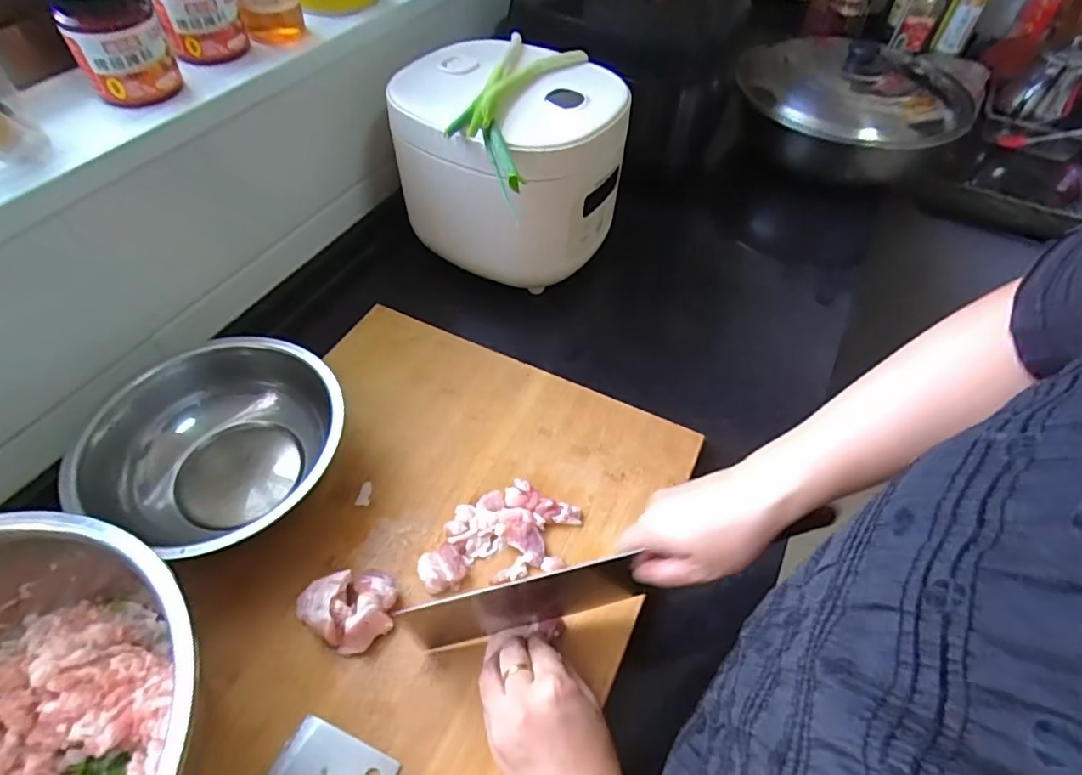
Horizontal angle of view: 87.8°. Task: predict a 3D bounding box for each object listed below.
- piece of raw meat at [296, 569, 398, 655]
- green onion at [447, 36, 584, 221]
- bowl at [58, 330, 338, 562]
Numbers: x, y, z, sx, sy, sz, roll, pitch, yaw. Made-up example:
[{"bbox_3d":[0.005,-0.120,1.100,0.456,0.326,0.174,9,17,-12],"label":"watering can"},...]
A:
[{"bbox_3d":[-0.144,0.163,0.426,0.069,0.020,0.059,30,56,20],"label":"piece of raw meat"},{"bbox_3d":[-0.026,-0.282,0.557,0.097,0.034,0.297,12,52,7],"label":"green onion"},{"bbox_3d":[-0.269,0.048,0.478,0.170,0.068,0.191,23,55,17],"label":"bowl"}]

